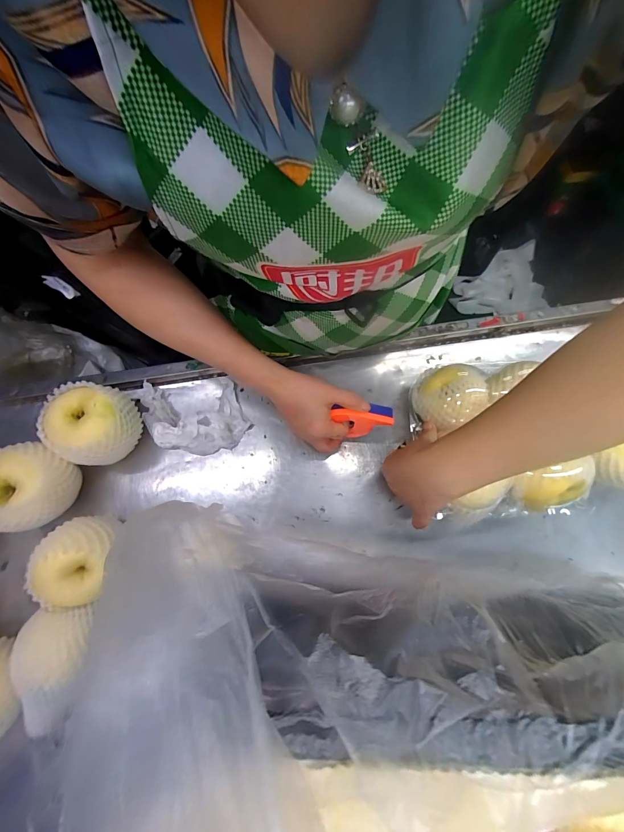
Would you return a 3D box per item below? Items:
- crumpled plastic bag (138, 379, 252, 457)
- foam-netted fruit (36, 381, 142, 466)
[{"bbox_3d":[-0.166,0.002,0.462,0.139,0.029,0.098,-5,73,-2],"label":"crumpled plastic bag"},{"bbox_3d":[-0.277,0.011,0.429,0.099,0.086,0.098,0,73,0],"label":"foam-netted fruit"}]

